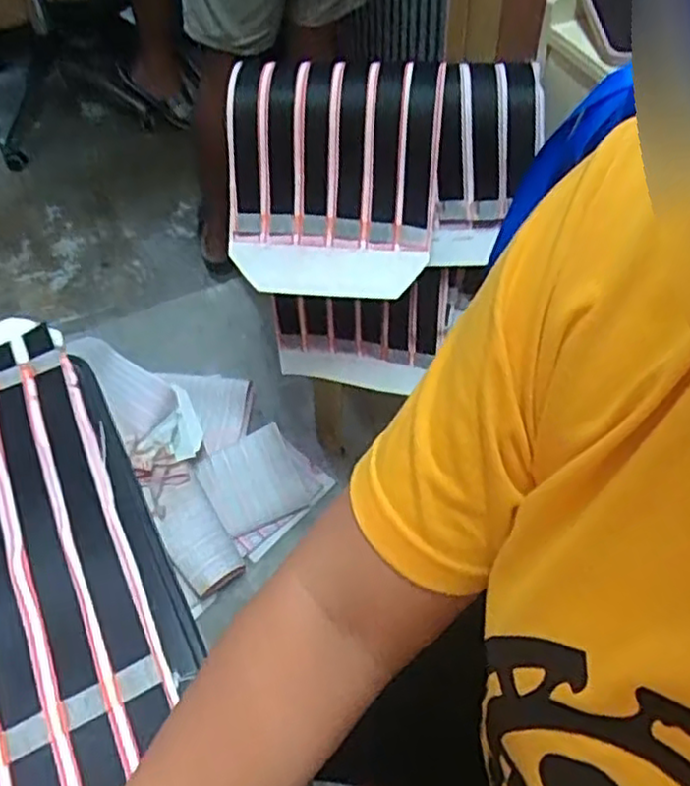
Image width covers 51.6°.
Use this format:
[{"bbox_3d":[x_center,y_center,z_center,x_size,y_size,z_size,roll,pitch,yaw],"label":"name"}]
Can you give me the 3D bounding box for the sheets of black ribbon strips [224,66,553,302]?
[{"bbox_3d":[0.034,-0.219,0.733,0.306,0.023,0.231,3,98,4],"label":"sheets of black ribbon strips"}]

